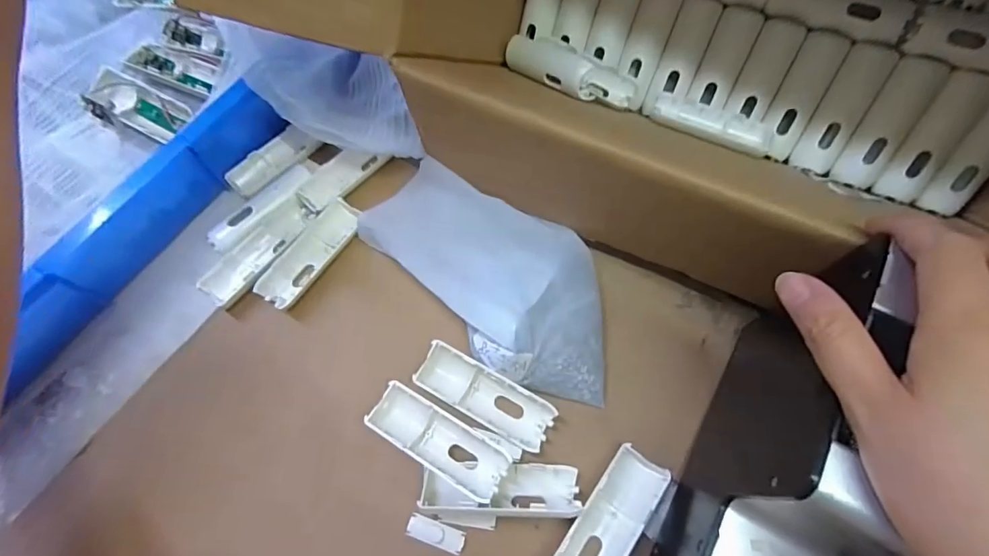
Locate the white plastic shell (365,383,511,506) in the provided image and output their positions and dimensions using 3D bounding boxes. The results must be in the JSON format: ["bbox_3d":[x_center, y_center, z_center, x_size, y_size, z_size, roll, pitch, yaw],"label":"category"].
[{"bbox_3d":[-0.037,0.103,0.297,0.093,0.021,0.031,29,68,13],"label":"white plastic shell"}]

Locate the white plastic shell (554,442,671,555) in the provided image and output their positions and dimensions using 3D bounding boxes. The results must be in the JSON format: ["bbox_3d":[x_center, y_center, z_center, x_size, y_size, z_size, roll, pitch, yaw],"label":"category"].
[{"bbox_3d":[0.066,0.149,0.278,0.034,0.017,0.094,35,69,15],"label":"white plastic shell"}]

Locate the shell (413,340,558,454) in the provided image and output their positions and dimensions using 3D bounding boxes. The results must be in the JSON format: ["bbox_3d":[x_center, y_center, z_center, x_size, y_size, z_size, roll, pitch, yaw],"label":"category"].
[{"bbox_3d":[-0.007,0.079,0.310,0.093,0.020,0.030,28,68,13],"label":"shell"}]

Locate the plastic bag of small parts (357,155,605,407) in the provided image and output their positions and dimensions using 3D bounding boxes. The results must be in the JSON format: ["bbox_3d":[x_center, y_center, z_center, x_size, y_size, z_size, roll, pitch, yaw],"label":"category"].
[{"bbox_3d":[-0.003,-0.004,0.332,0.200,0.036,0.109,27,67,12],"label":"plastic bag of small parts"}]

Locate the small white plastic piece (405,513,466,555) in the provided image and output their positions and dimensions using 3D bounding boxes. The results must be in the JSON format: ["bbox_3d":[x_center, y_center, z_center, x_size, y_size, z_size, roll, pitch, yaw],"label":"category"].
[{"bbox_3d":[-0.036,0.156,0.284,0.035,0.004,0.013,17,66,8],"label":"small white plastic piece"}]

